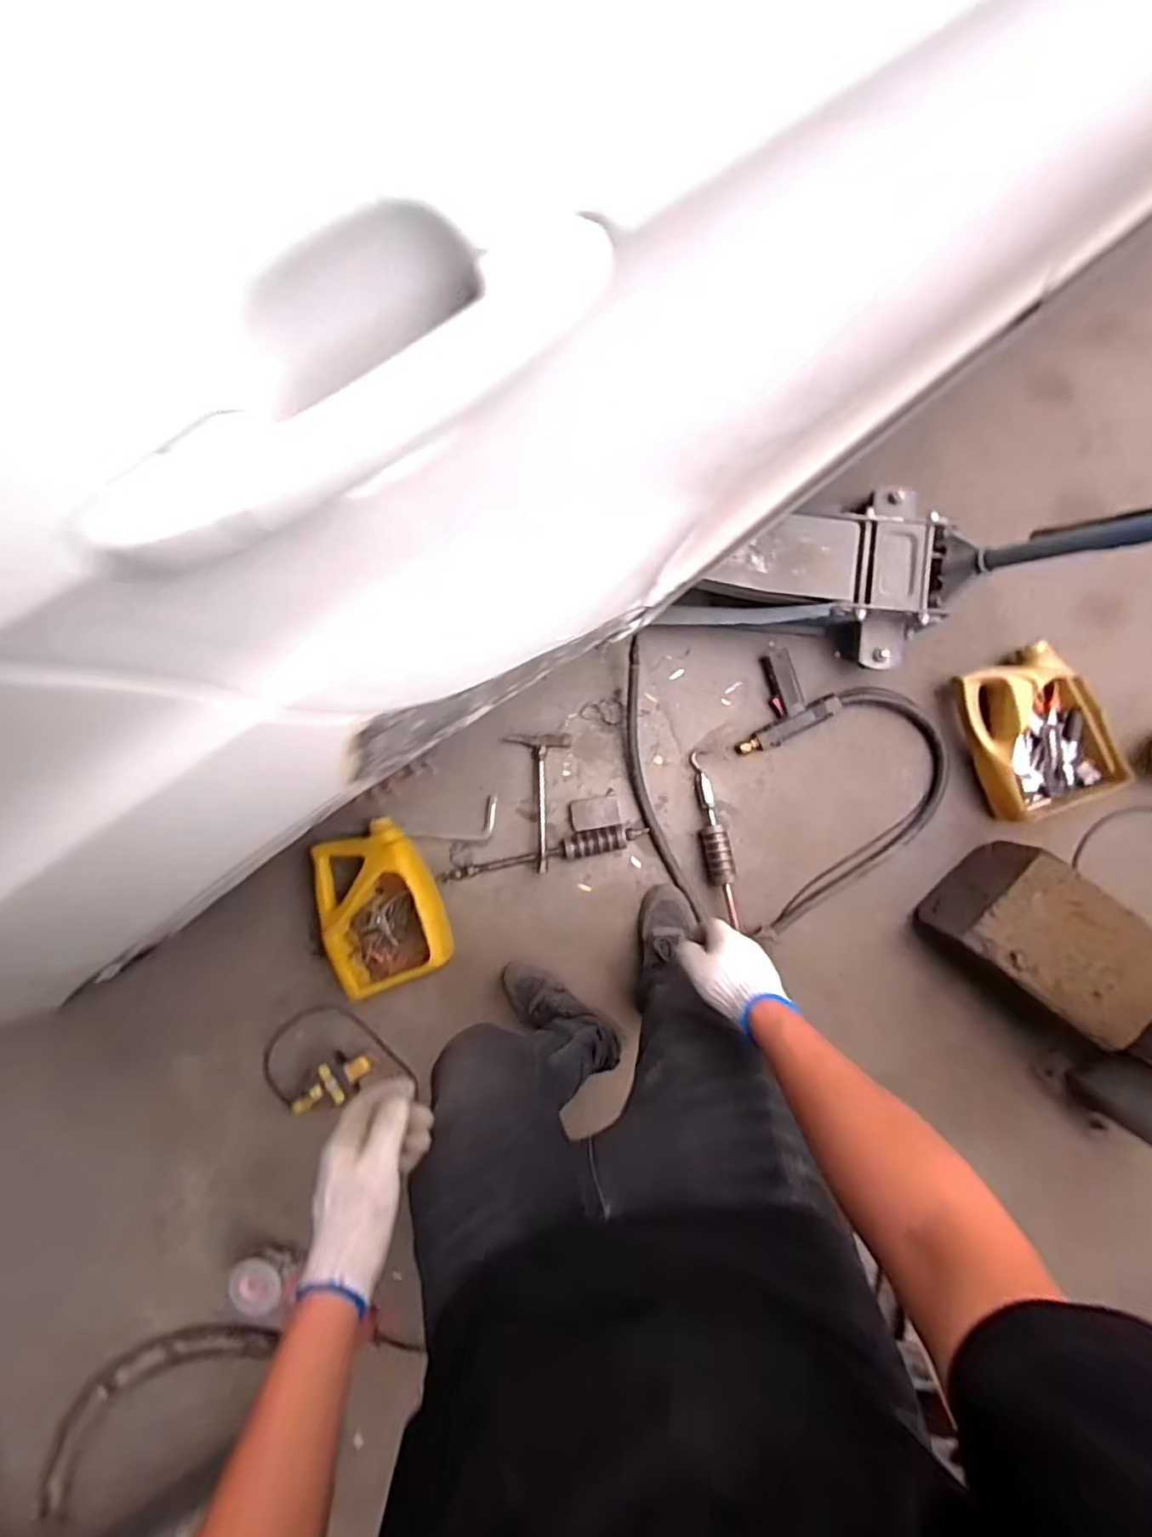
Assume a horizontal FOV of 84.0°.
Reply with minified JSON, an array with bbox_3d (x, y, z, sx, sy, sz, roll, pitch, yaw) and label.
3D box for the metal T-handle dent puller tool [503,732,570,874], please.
[{"bbox_3d":[-0.081,0.064,1.229,0.123,0.017,0.262,3,90,3],"label":"metal T-handle dent puller tool"}]

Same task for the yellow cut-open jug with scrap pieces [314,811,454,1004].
[{"bbox_3d":[-0.367,0.255,1.199,0.200,0.106,0.283,-20,89,2],"label":"yellow cut-open jug with scrap pieces"}]

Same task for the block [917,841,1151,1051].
[{"bbox_3d":[0.818,0.299,1.121,0.322,0.150,0.214,38,91,2],"label":"block"}]

